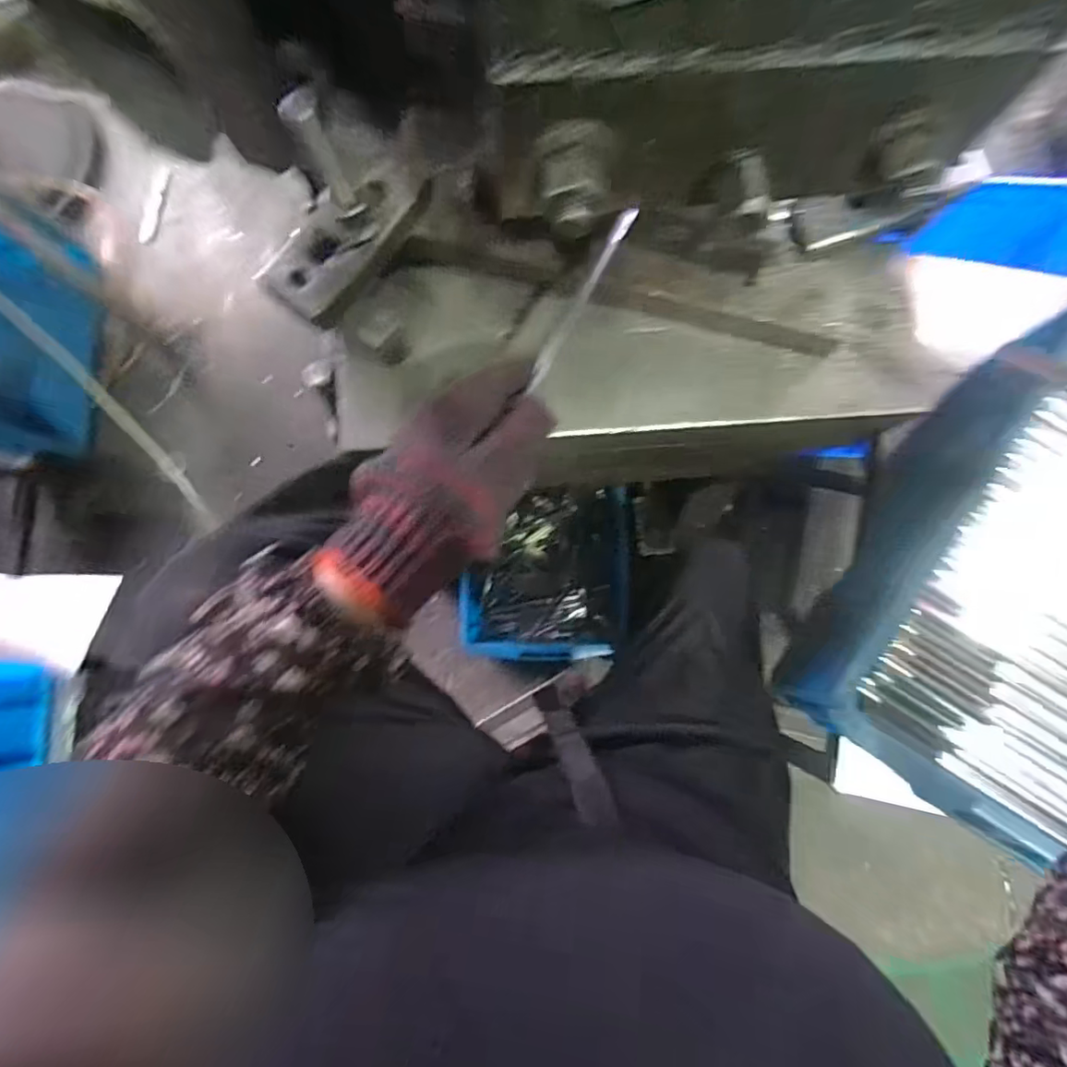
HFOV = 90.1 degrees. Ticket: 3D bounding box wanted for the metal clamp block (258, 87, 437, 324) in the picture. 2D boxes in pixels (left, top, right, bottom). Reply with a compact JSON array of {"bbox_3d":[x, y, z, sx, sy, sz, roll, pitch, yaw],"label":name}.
[{"bbox_3d":[-0.128,-0.213,0.330,0.058,0.100,0.140,36,84,5],"label":"metal clamp block"}]

